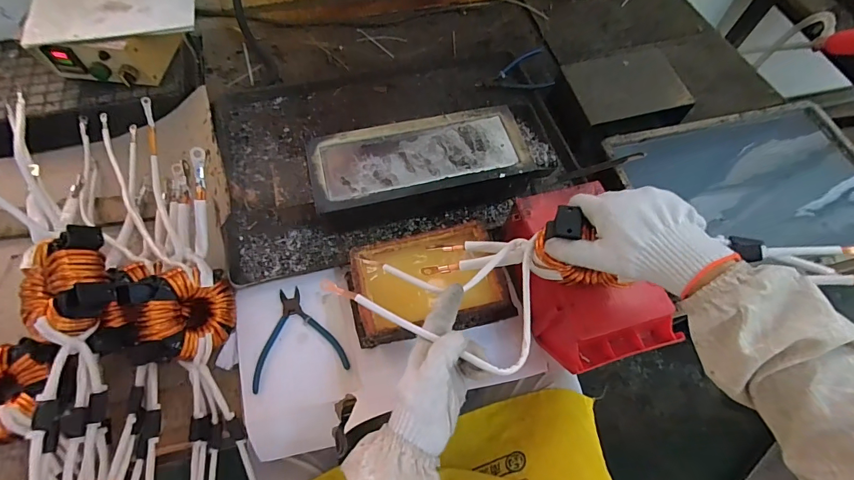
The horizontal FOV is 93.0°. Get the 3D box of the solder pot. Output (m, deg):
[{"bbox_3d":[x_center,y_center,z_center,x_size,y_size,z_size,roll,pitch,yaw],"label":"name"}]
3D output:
[{"bbox_3d":[0.005,-0.116,0.667,0.370,0.081,0.154,-12,64,-8],"label":"solder pot"}]

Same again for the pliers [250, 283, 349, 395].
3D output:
[{"bbox_3d":[-0.188,0.133,0.577,0.125,0.005,0.132,-14,64,-9],"label":"pliers"}]

